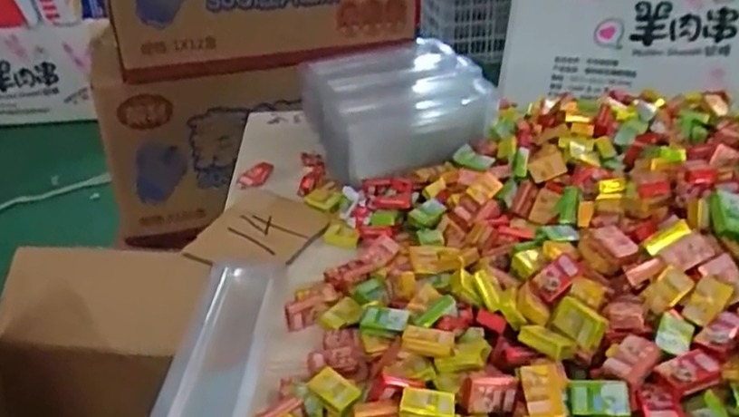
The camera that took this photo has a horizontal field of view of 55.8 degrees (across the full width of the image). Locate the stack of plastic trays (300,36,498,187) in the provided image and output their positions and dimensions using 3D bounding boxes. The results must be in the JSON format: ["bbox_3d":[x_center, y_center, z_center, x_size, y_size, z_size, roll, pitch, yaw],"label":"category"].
[{"bbox_3d":[0.021,-0.089,0.613,0.128,0.070,0.164,-12,34,-17],"label":"stack of plastic trays"}]

